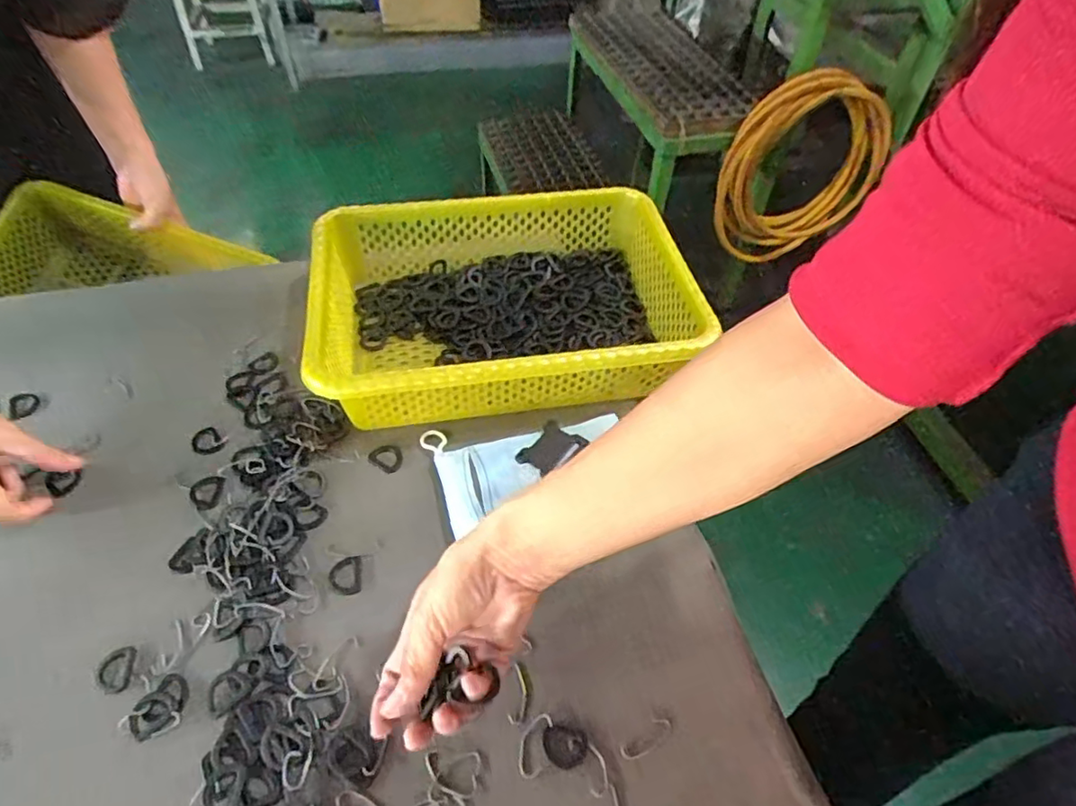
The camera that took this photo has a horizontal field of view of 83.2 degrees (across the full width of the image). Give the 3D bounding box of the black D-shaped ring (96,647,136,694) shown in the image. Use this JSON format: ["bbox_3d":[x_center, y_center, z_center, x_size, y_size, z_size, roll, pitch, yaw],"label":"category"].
[{"bbox_3d":[-0.287,0.181,0.412,0.028,0.007,0.029,-6,60,11],"label":"black D-shaped ring"}]

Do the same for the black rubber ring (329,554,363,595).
[{"bbox_3d":[-0.146,0.132,0.460,0.023,0.004,0.029,-11,52,-9],"label":"black rubber ring"}]

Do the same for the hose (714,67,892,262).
[{"bbox_3d":[0.547,-0.473,1.265,0.372,0.372,0.084,-9,51,-9],"label":"hose"}]

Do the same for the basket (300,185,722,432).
[{"bbox_3d":[-0.029,-0.105,0.582,0.340,0.095,0.243,-9,52,-7],"label":"basket"}]

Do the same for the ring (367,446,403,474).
[{"bbox_3d":[-0.132,0.048,0.531,0.031,0.004,0.025,26,56,19],"label":"ring"}]

